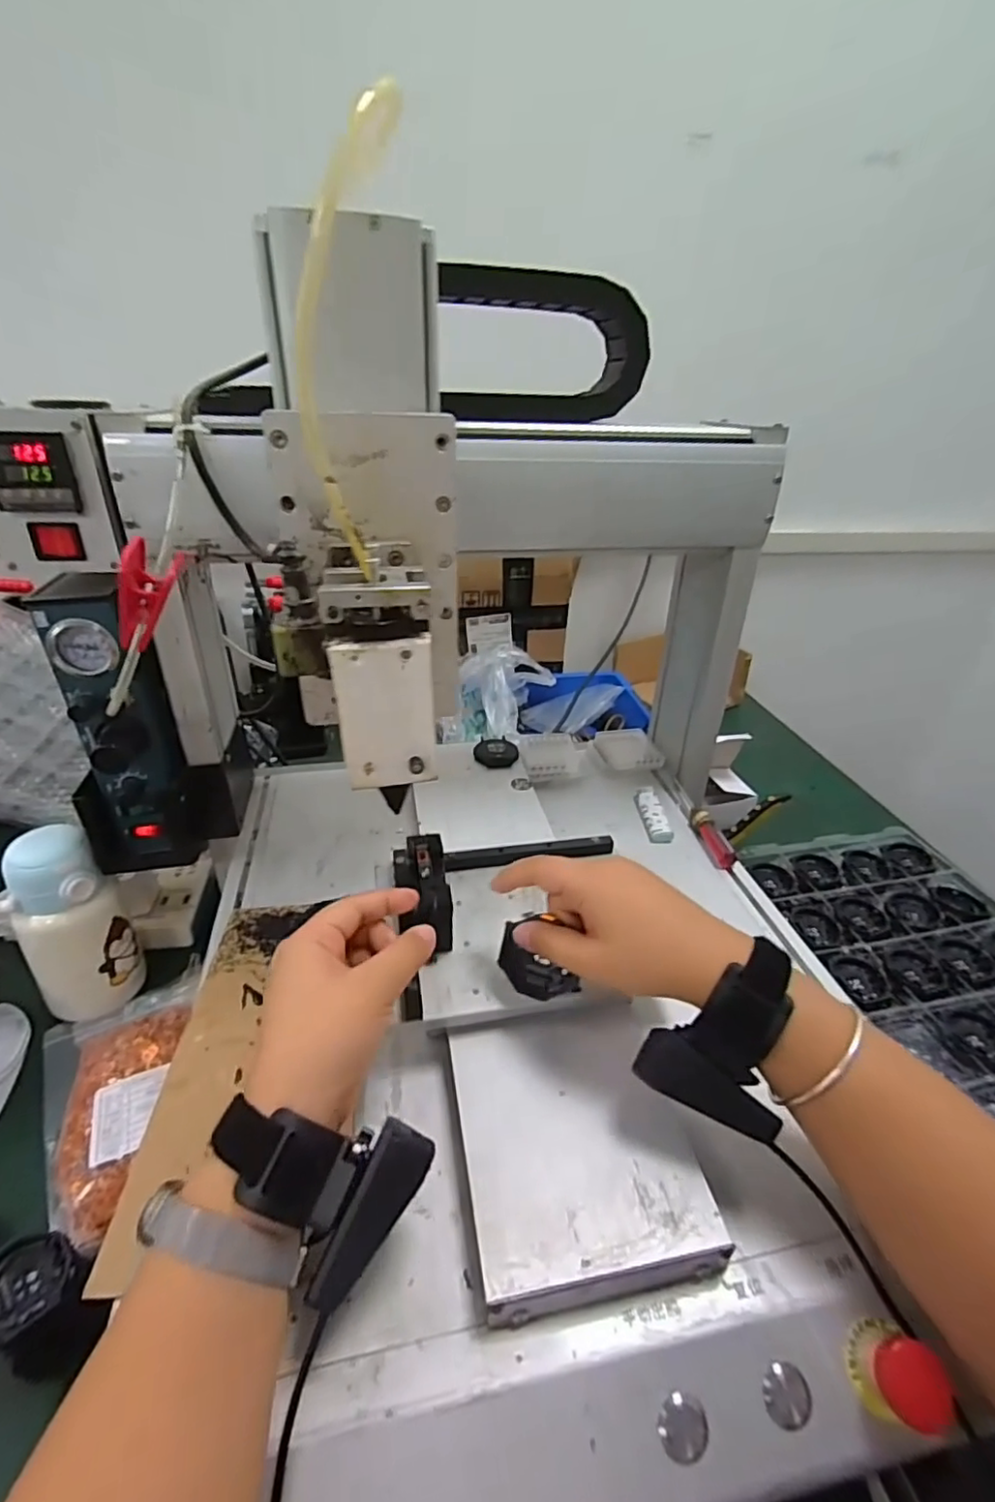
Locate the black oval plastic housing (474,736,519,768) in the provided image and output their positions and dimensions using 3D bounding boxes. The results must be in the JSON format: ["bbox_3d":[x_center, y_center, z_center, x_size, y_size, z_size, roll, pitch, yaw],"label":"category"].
[{"bbox_3d":[-0.001,0.001,0.671,0.047,0.014,0.040,0,31,-4],"label":"black oval plastic housing"}]

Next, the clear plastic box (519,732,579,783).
[{"bbox_3d":[0.058,0.006,0.687,0.061,0.017,0.074,-1,32,-7],"label":"clear plastic box"}]

